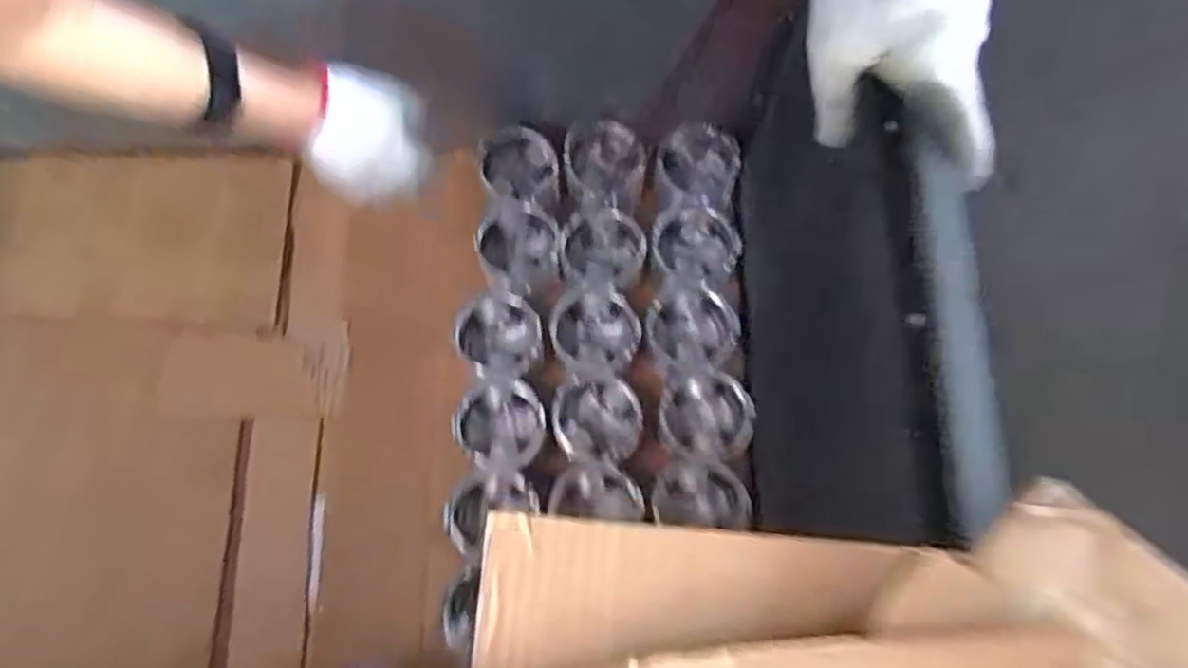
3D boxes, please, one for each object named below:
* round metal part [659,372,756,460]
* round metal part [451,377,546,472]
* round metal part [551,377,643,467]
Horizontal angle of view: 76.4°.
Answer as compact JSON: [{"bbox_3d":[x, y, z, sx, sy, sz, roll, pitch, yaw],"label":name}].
[{"bbox_3d":[0.116,0.086,0.794,0.091,0.052,0.090,0,75,1],"label":"round metal part"},{"bbox_3d":[-0.096,0.096,0.799,0.096,0.039,0.090,0,75,1],"label":"round metal part"},{"bbox_3d":[0.003,0.093,0.802,0.090,0.046,0.090,0,75,1],"label":"round metal part"}]

